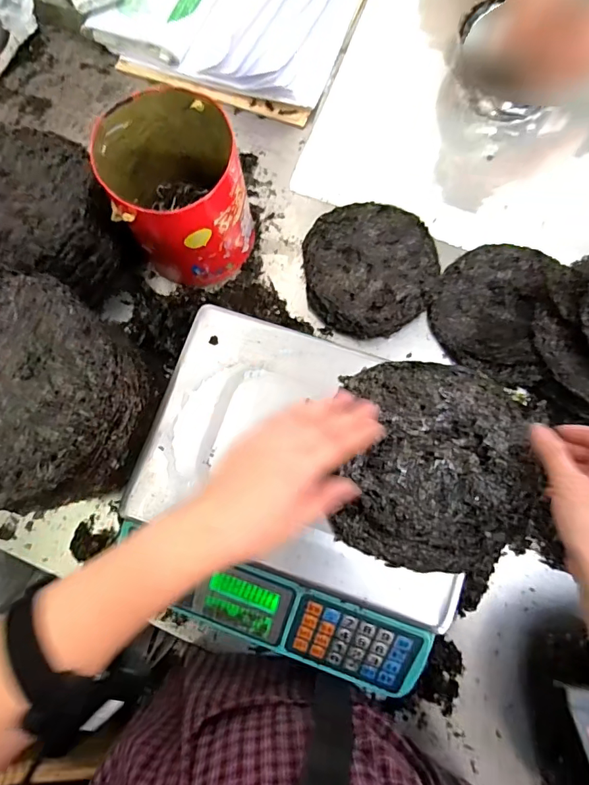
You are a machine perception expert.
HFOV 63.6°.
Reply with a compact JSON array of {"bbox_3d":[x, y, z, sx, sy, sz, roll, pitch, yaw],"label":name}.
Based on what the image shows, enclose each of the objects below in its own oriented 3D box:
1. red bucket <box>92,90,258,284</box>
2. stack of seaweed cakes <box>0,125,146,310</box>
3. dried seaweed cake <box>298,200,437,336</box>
[{"bbox_3d":[-0.146,-0.252,0.614,0.164,0.173,0.172,0,77,-1],"label":"red bucket"},{"bbox_3d":[-0.331,-0.220,0.650,0.209,0.167,0.187,24,78,4],"label":"stack of seaweed cakes"},{"bbox_3d":[0.109,-0.177,0.668,0.181,0.029,0.204,-5,77,-3],"label":"dried seaweed cake"}]

